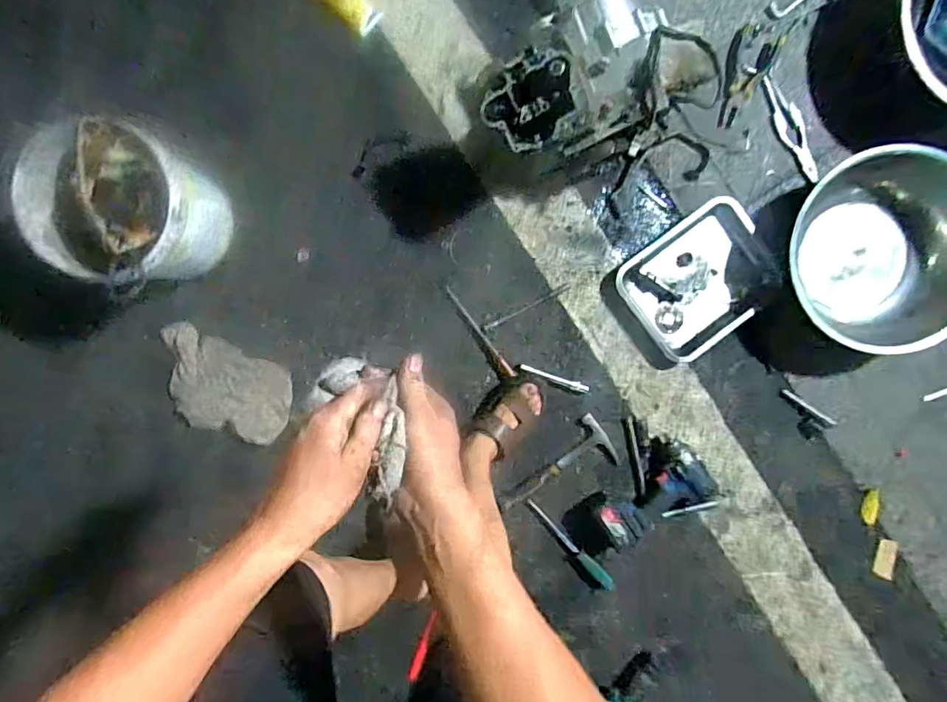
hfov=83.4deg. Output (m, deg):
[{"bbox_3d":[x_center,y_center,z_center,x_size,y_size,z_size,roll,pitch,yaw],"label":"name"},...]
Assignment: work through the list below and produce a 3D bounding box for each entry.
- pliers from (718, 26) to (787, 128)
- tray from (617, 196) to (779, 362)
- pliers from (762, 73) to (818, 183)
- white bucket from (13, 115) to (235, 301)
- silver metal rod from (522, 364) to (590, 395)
[{"bbox_3d":[0.541,-0.559,1.083,0.087,0.034,0.196,28,96,-1],"label":"pliers"},{"bbox_3d":[0.478,-0.147,1.117,0.289,0.033,0.243,-38,93,5],"label":"tray"},{"bbox_3d":[0.660,-0.463,1.100,0.055,0.024,0.234,-28,94,4],"label":"pliers"},{"bbox_3d":[-0.619,-0.249,0.968,0.254,0.268,0.248,0,96,2],"label":"white bucket"},{"bbox_3d":[0.175,0.059,1.137,0.153,0.010,0.020,21,96,0],"label":"silver metal rod"}]

